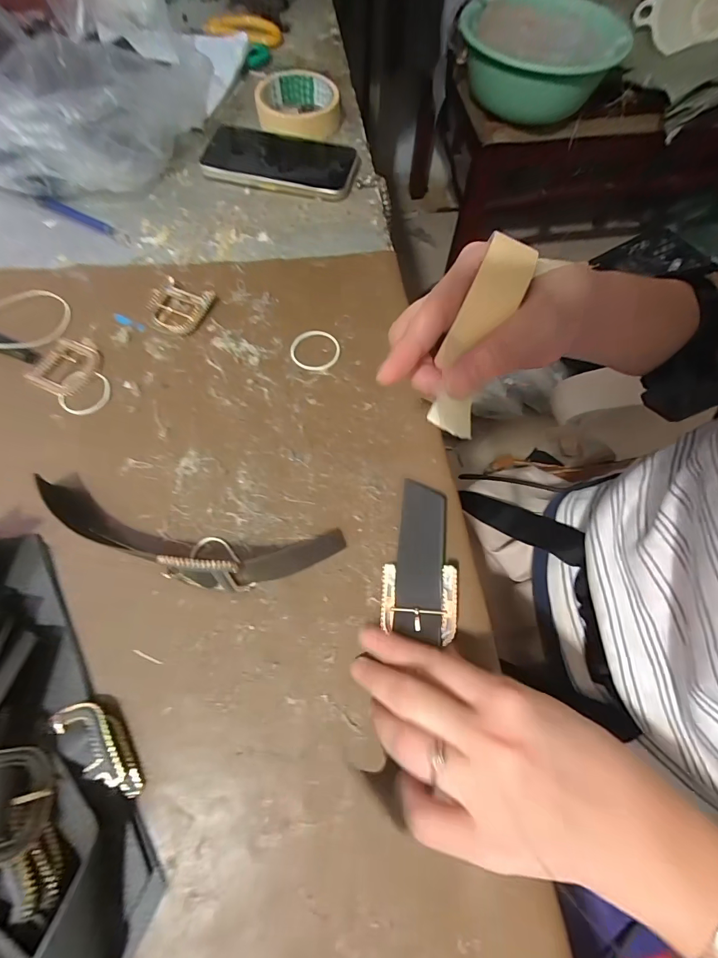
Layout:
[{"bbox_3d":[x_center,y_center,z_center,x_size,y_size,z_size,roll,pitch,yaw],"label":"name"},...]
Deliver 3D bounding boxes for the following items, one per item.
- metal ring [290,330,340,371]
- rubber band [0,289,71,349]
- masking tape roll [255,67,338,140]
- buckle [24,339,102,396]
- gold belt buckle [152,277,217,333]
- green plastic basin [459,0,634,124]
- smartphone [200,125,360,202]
[{"bbox_3d":[-0.037,-0.109,0.334,0.041,0.004,0.039,1,67,-1],"label":"metal ring"},{"bbox_3d":[-0.290,-0.137,0.336,0.079,0.016,0.071,-9,68,-6],"label":"rubber band"},{"bbox_3d":[-0.068,-0.416,0.447,0.090,0.027,0.111,0,67,-1],"label":"masking tape roll"},{"bbox_3d":[-0.236,-0.091,0.322,0.045,0.005,0.048,25,69,9],"label":"buckle"},{"bbox_3d":[-0.157,-0.150,0.346,0.050,0.008,0.047,21,68,7],"label":"gold belt buckle"},{"bbox_3d":[0.349,-0.846,0.810,0.285,0.126,0.285,1,67,-1],"label":"green plastic basin"},{"bbox_3d":[-0.082,-0.333,0.421,0.153,0.015,0.079,15,67,5],"label":"smartphone"}]

